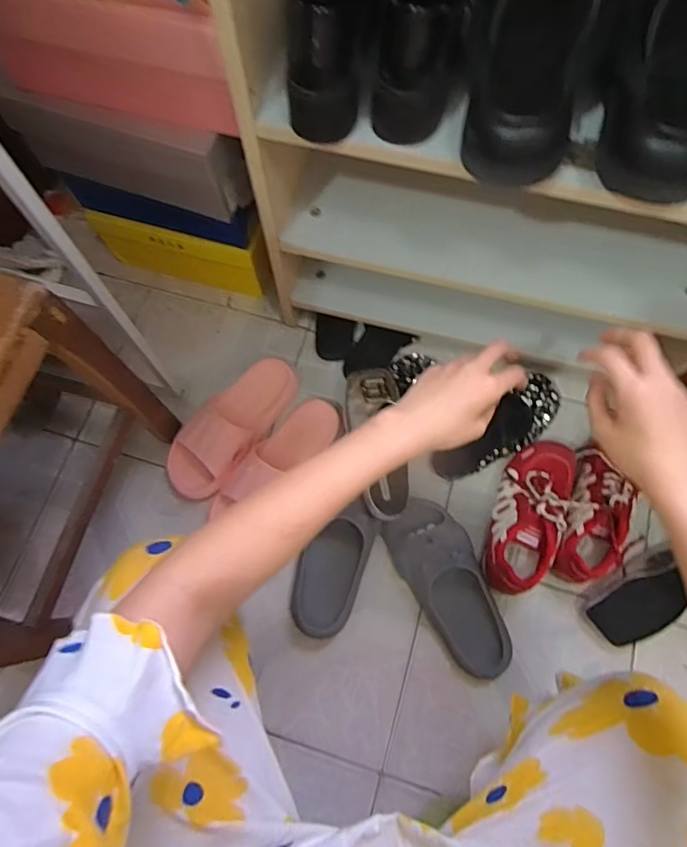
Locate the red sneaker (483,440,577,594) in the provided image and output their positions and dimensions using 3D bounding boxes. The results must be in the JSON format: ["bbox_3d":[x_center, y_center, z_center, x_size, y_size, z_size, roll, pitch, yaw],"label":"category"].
[{"bbox_3d":[0.268,0.133,0.749,0.095,0.086,0.229,23,73,8],"label":"red sneaker"}]

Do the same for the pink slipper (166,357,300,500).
[{"bbox_3d":[-0.178,0.002,0.820,0.101,0.064,0.263,37,76,12],"label":"pink slipper"}]

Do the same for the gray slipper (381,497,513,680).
[{"bbox_3d":[0.153,0.229,0.731,0.111,0.074,0.257,-24,73,-7],"label":"gray slipper"}]

